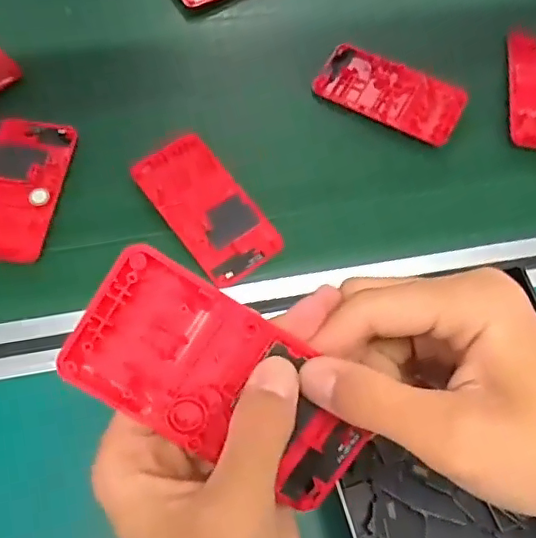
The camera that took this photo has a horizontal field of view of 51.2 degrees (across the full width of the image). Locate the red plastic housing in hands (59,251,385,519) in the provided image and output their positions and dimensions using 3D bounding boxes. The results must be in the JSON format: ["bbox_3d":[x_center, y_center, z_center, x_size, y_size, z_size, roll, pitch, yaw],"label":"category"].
[{"bbox_3d":[-0.016,0.046,0.219,0.120,0.013,0.060,33,96,-8],"label":"red plastic housing in hands"}]

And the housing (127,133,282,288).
[{"bbox_3d":[-0.047,-0.047,0.427,0.062,0.012,0.121,-35,73,-15],"label":"housing"}]

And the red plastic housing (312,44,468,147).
[{"bbox_3d":[0.104,-0.150,0.477,0.121,0.011,0.060,25,69,7],"label":"red plastic housing"}]

